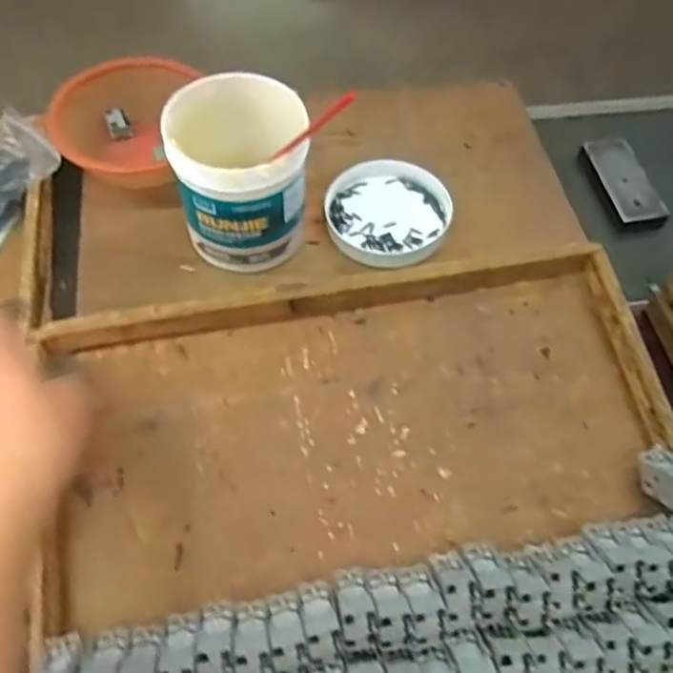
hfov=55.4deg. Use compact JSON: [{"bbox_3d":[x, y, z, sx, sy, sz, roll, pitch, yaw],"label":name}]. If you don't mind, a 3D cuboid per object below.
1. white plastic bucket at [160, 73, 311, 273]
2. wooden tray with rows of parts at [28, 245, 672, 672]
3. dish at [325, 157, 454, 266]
[{"bbox_3d":[-0.087,-0.142,0.585,0.111,0.141,0.111,1,60,-2],"label":"white plastic bucket"},{"bbox_3d":[0.032,0.135,0.480,0.501,0.046,0.396,-9,60,-7],"label":"wooden tray with rows of parts"},{"bbox_3d":[0.050,-0.129,0.659,0.118,0.032,0.119,1,60,-2],"label":"dish"}]

